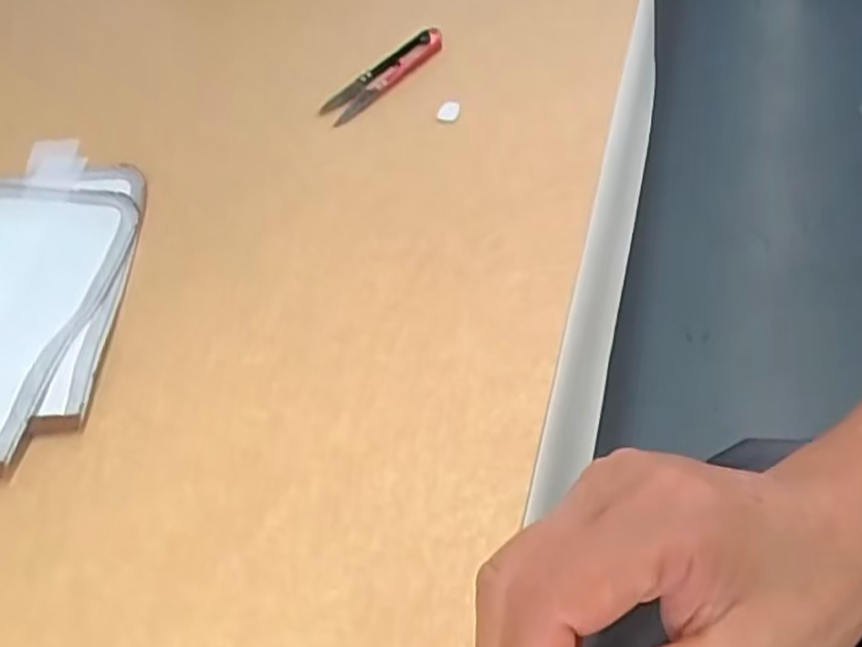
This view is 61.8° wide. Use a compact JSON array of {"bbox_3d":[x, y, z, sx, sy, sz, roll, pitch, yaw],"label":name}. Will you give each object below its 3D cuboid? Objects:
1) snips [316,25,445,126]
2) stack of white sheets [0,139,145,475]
[{"bbox_3d":[-0.033,-0.175,0.504,0.029,0.014,0.104,39,68,25],"label":"snips"},{"bbox_3d":[-0.243,-0.023,0.415,0.136,0.021,0.217,3,58,7],"label":"stack of white sheets"}]

